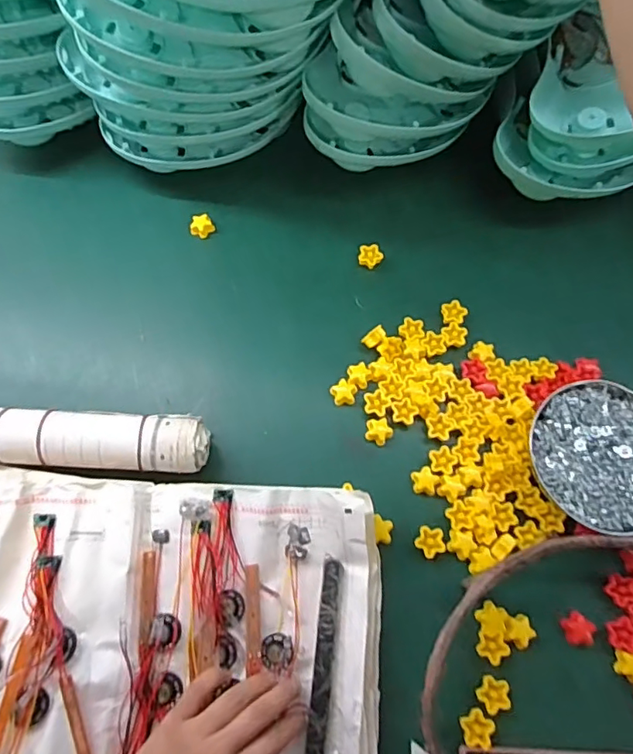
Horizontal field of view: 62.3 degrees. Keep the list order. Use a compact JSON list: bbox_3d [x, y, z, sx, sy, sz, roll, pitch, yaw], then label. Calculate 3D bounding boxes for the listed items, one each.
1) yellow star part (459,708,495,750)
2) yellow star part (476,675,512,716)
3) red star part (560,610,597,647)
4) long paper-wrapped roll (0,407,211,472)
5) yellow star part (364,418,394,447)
[{"bbox_3d":[0.129,0.284,0.422,0.027,0.004,0.025,36,67,15],"label":"yellow star part"},{"bbox_3d":[0.147,0.263,0.431,0.026,0.006,0.027,32,66,13],"label":"yellow star part"},{"bbox_3d":[0.230,0.221,0.457,0.026,0.015,0.027,-30,68,-16],"label":"red star part"},{"bbox_3d":[-0.265,0.057,0.480,0.328,0.047,0.054,4,63,-2],"label":"long paper-wrapped roll"},{"bbox_3d":[0.062,0.054,0.518,0.027,0.016,0.023,21,64,8],"label":"yellow star part"}]

